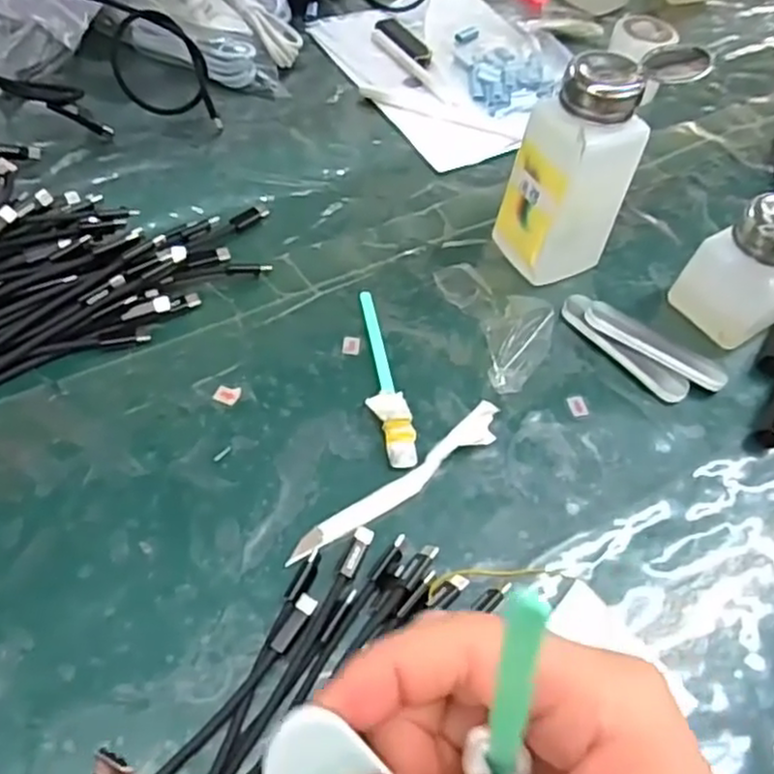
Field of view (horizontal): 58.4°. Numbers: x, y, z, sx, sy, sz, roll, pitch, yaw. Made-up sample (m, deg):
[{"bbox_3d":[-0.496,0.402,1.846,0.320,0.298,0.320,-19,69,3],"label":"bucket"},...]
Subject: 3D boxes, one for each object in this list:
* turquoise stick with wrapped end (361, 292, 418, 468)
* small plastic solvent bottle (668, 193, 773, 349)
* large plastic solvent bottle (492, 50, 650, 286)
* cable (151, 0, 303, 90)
[{"bbox_3d":[-0.005,-0.009,0.377,0.019,0.009,0.119,-9,55,-12],"label":"turquoise stick with wrapped end"},{"bbox_3d":[0.207,-0.068,0.397,0.044,0.083,0.055,-32,62,-26],"label":"small plastic solvent bottle"},{"bbox_3d":[0.106,-0.121,0.395,0.052,0.128,0.048,-19,57,-18],"label":"large plastic solvent bottle"},{"bbox_3d":[-0.121,-0.280,0.523,0.107,0.075,0.079,-2,54,-7],"label":"cable"}]

